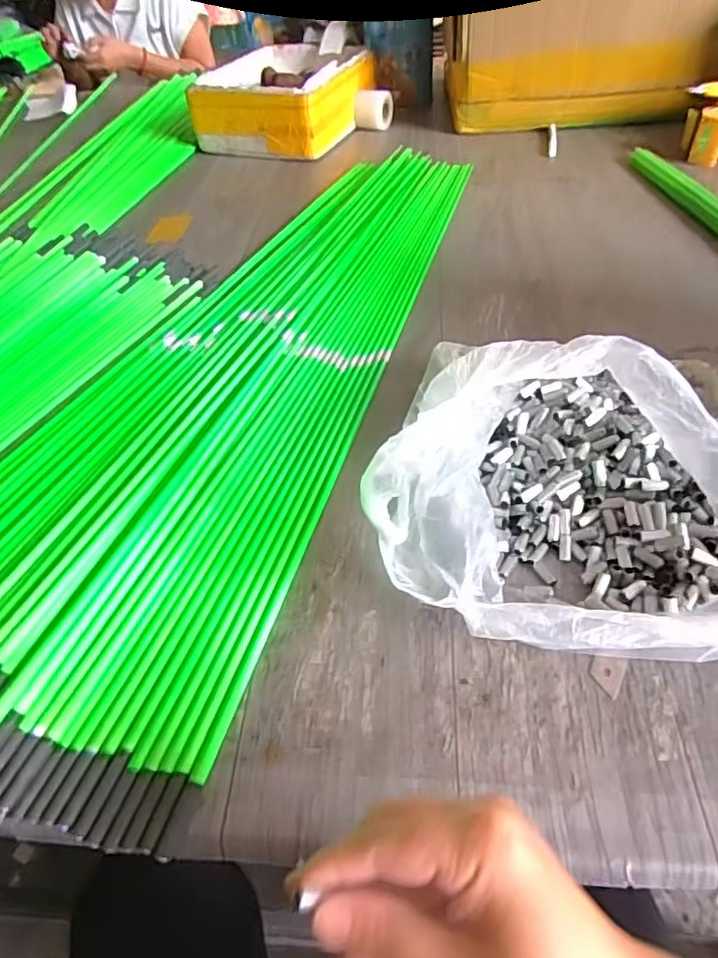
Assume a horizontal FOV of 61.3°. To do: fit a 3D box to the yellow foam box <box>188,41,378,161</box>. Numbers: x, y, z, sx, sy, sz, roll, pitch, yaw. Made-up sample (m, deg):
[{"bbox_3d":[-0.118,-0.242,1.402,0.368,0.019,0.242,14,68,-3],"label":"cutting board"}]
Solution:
[{"bbox_3d":[-0.126,-0.674,1.074,0.251,0.103,0.283,12,49,16],"label":"yellow foam box"}]

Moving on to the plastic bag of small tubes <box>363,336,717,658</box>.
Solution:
[{"bbox_3d":[0.156,-0.010,0.394,0.277,0.128,0.227,-2,47,3],"label":"plastic bag of small tubes"}]

